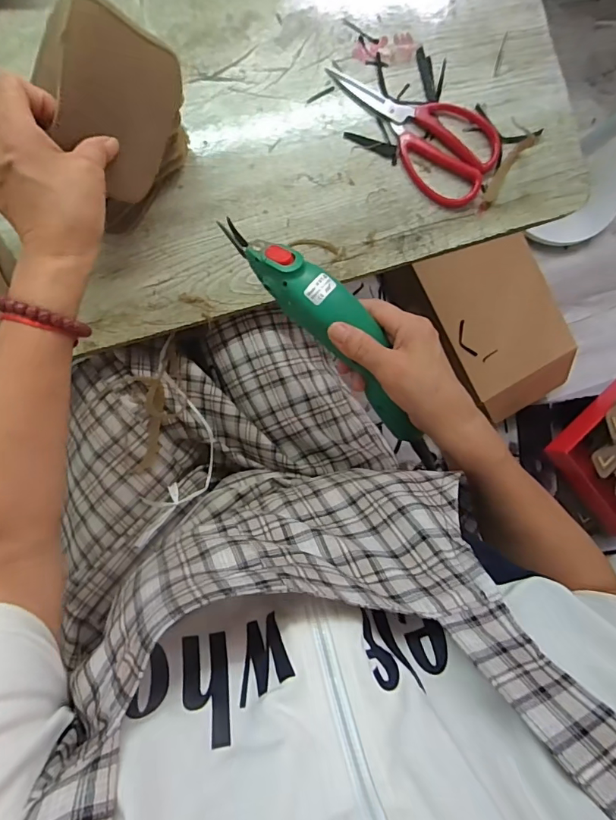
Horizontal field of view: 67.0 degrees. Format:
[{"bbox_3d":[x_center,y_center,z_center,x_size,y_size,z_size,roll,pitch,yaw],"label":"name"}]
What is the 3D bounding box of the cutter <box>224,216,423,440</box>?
[{"bbox_3d":[0.023,-0.065,0.383,0.046,0.050,0.228,-43,106,-6],"label":"cutter"}]

